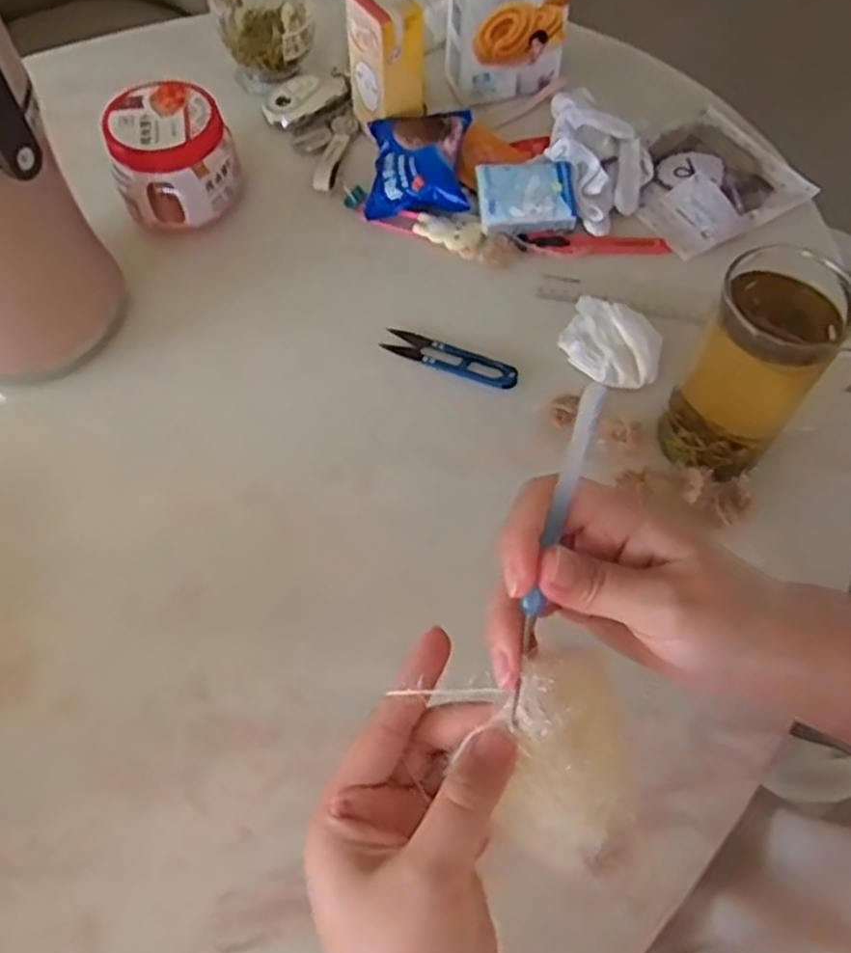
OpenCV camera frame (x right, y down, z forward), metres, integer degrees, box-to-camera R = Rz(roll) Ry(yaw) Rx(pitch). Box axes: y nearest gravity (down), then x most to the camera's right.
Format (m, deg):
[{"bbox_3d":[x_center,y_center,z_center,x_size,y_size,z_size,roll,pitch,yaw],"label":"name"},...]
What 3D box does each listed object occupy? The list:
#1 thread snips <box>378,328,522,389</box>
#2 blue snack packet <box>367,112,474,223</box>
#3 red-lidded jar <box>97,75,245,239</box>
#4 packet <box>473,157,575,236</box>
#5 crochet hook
[{"bbox_3d":[0.018,-0.085,0.544,0.099,0.007,0.023,22,65,12],"label":"thread snips"},{"bbox_3d":[-0.006,-0.251,0.615,0.081,0.038,0.091,0,63,1],"label":"blue snack packet"},{"bbox_3d":[-0.192,-0.246,0.597,0.088,0.071,0.088,0,63,1],"label":"red-lidded jar"},{"bbox_3d":[0.079,-0.216,0.598,0.073,0.025,0.058,-8,78,-3],"label":"packet"},{"bbox_3d":[0.047,0.026,0.285,0.009,0.009,0.129,16,79,9],"label":"crochet hook"}]

